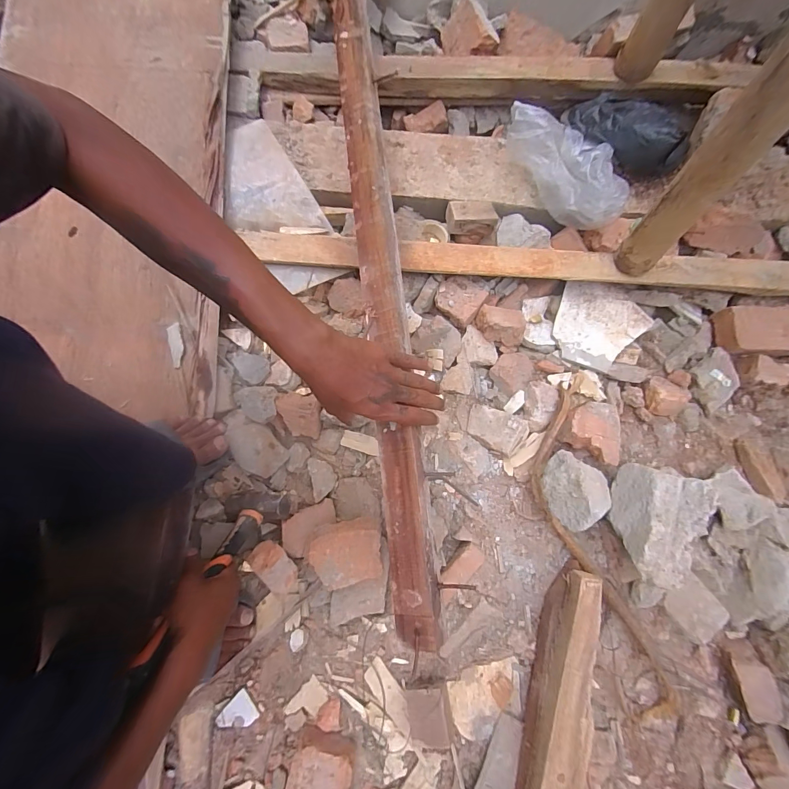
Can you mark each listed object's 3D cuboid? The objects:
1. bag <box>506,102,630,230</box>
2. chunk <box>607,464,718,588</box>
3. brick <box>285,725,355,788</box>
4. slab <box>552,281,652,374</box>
[{"bbox_3d":[0.317,-0.425,0.669,0.126,0.093,0.255,-43,80,-11],"label":"bag"},{"bbox_3d":[0.370,0.182,0.524,0.089,0.081,0.159,25,76,5],"label":"chunk"},{"bbox_3d":[-0.109,0.554,0.527,0.087,0.052,0.102,16,76,3],"label":"brick"},{"bbox_3d":[0.379,-0.129,0.681,0.154,0.014,0.181,21,76,4],"label":"slab"}]

